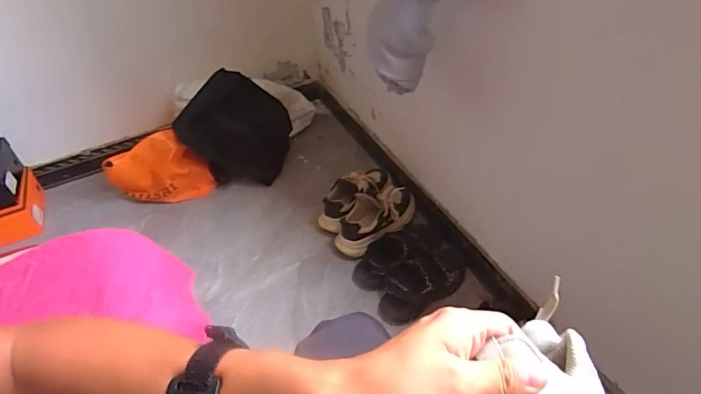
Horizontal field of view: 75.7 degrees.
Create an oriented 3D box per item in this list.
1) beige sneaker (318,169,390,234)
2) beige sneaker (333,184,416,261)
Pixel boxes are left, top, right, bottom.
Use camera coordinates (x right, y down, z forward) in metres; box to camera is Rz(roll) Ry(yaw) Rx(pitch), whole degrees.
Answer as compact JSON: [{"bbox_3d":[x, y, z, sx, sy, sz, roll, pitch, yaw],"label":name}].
[{"bbox_3d":[0.026,0.002,1.517,0.314,0.130,0.137,-32,50,-24],"label":"beige sneaker"},{"bbox_3d":[0.092,0.069,1.431,0.307,0.142,0.137,-22,47,-16],"label":"beige sneaker"}]

